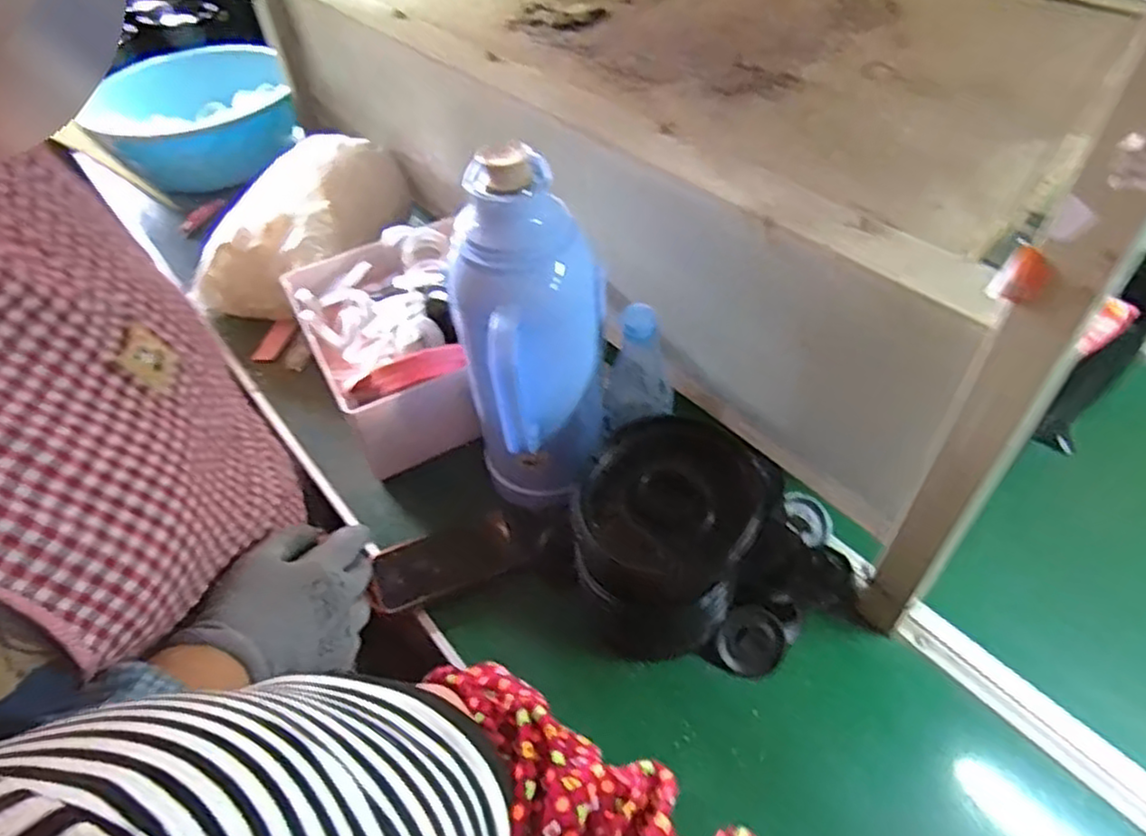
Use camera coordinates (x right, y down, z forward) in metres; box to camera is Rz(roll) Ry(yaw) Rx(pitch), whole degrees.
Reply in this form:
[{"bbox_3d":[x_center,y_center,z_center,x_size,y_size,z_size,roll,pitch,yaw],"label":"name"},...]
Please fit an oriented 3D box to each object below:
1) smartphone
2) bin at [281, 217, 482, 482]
[{"bbox_3d":[-0.125,0.142,0.723,0.152,0.016,0.072,-19,49,-15],"label":"smartphone"},{"bbox_3d":[-0.215,-0.080,0.850,0.183,0.118,0.302,-23,50,-18],"label":"bin"}]

